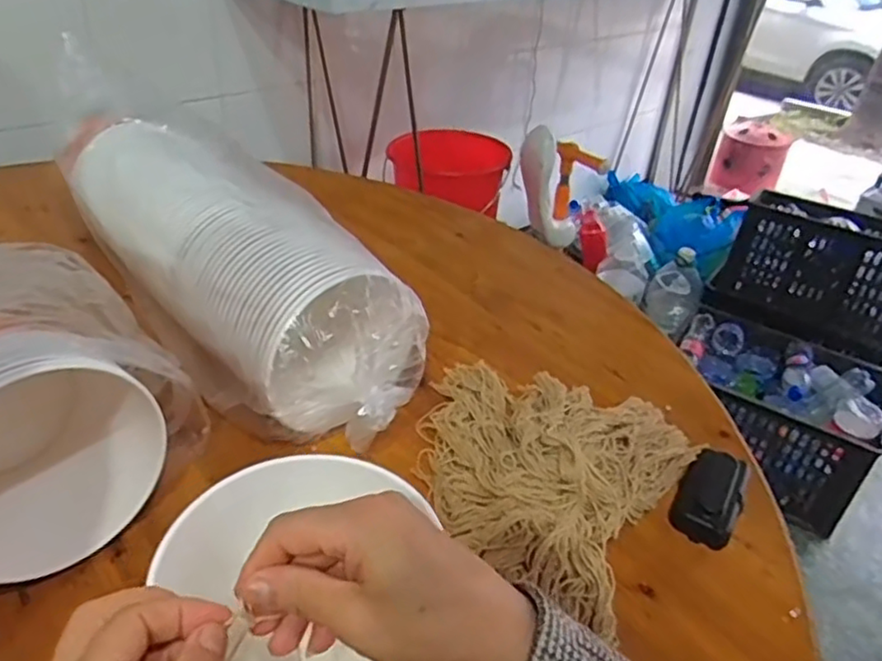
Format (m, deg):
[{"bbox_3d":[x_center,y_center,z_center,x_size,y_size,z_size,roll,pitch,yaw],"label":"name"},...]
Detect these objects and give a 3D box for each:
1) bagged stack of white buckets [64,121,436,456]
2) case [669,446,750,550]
[{"bbox_3d":[-0.229,-0.074,0.715,0.161,0.168,0.560,-25,45,-36],"label":"bagged stack of white buckets"},{"bbox_3d":[0.246,0.148,0.602,0.053,0.024,0.100,22,38,22],"label":"case"}]

